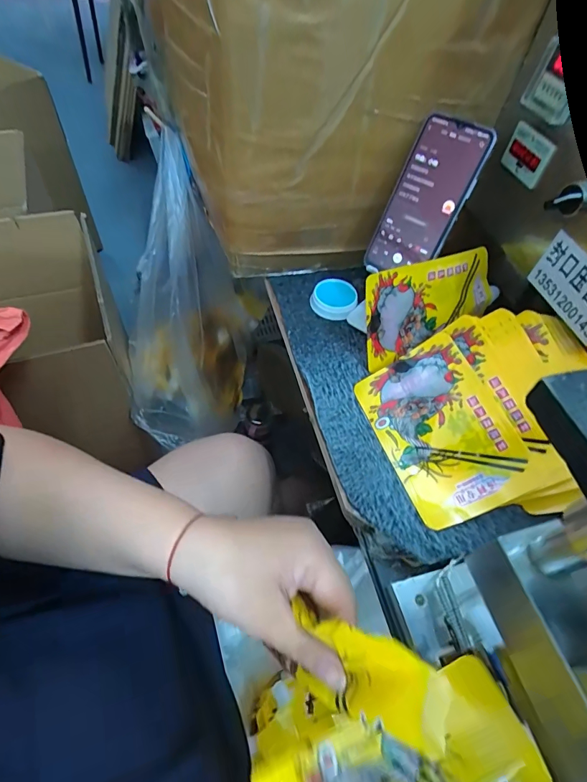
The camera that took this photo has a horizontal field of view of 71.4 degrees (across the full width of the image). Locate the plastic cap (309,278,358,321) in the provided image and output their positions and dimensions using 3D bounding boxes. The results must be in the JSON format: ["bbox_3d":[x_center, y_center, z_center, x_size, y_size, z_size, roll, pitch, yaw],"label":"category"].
[{"bbox_3d":[0.053,-0.121,0.534,0.059,0.027,0.051,16,54,6],"label":"plastic cap"}]

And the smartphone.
[{"bbox_3d":[0.139,-0.198,0.433,0.073,0.159,0.010,33,28,16],"label":"smartphone"}]

